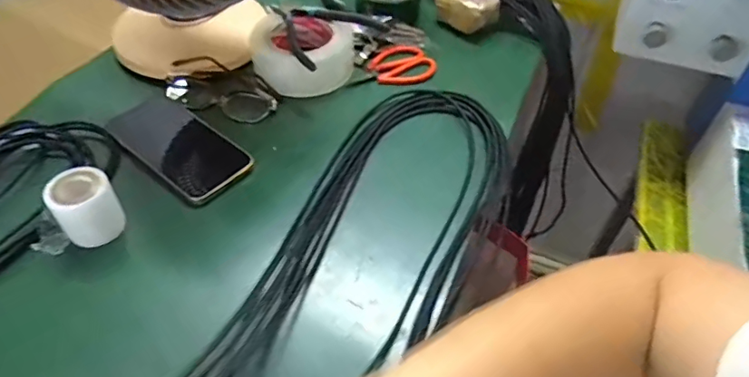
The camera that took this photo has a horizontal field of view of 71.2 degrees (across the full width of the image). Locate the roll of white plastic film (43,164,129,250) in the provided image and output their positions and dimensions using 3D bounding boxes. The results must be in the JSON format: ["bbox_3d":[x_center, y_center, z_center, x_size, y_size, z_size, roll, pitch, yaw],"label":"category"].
[{"bbox_3d":[-0.253,0.019,0.461,0.053,0.060,0.043,-32,54,-27],"label":"roll of white plastic film"}]

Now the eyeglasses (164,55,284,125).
[{"bbox_3d":[-0.169,-0.117,0.598,0.129,0.037,0.065,20,49,17],"label":"eyeglasses"}]

